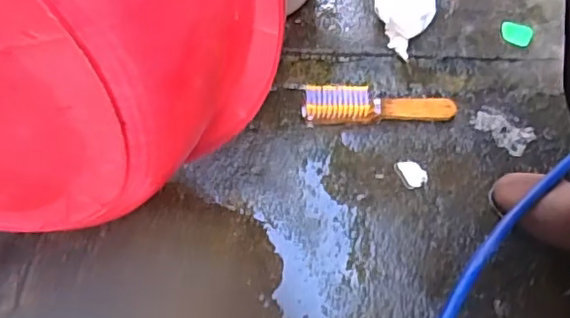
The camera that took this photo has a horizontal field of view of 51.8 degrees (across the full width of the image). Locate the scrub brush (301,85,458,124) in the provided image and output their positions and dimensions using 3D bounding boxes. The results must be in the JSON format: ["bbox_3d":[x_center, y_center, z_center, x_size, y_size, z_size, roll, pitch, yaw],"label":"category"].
[{"bbox_3d":[0.142,-0.086,0.882,0.229,0.036,0.057,-3,58,-1],"label":"scrub brush"}]

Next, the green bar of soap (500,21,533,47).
[{"bbox_3d":[0.382,-0.208,0.968,0.051,0.009,0.046,13,60,9],"label":"green bar of soap"}]

